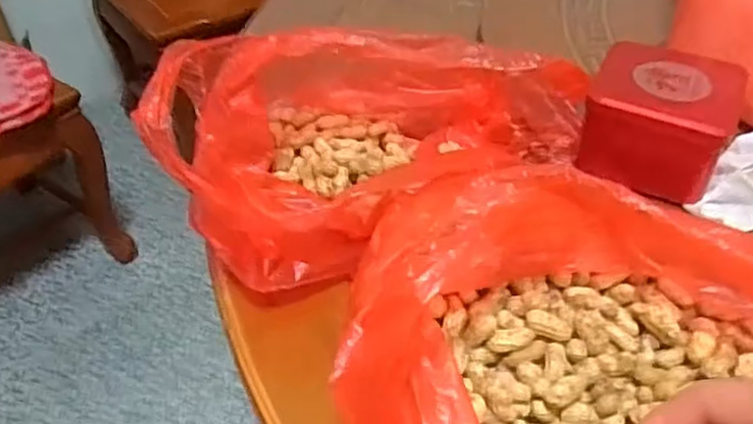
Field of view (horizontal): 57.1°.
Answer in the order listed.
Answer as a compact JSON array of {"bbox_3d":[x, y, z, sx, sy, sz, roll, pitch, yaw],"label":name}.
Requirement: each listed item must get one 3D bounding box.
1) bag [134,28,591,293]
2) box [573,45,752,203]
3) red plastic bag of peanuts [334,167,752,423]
[{"bbox_3d":[-0.014,-0.076,0.520,0.309,0.130,0.192,-21,47,-20],"label":"bag"},{"bbox_3d":[0.199,-0.068,0.487,0.096,0.059,0.096,17,46,17],"label":"box"},{"bbox_3d":[0.143,0.101,0.340,0.324,0.096,0.247,11,43,4],"label":"red plastic bag of peanuts"}]

